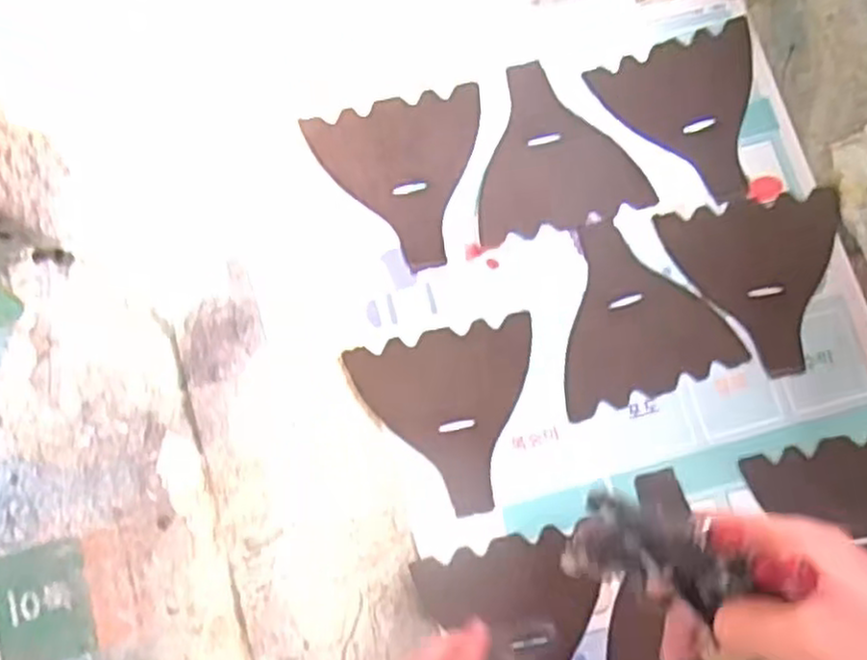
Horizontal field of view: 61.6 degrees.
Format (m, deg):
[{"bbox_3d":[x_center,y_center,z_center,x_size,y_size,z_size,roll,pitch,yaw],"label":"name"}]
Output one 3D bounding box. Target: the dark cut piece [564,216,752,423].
[{"bbox_3d":[0.150,-0.017,0.557,0.133,0.004,0.135,-18,82,-2],"label":"dark cut piece"}]

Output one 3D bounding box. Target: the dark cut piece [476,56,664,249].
[{"bbox_3d":[0.090,-0.145,0.571,0.132,0.004,0.132,-14,81,-2],"label":"dark cut piece"}]

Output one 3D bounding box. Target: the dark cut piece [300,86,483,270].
[{"bbox_3d":[-0.016,-0.116,0.567,0.131,0.004,0.133,-17,84,-4],"label":"dark cut piece"}]

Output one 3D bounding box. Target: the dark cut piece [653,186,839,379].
[{"bbox_3d":[0.255,-0.035,0.556,0.132,0.004,0.135,-12,81,-1],"label":"dark cut piece"}]

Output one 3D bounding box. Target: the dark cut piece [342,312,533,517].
[{"bbox_3d":[0.016,0.066,0.542,0.134,0.004,0.133,-12,81,-1],"label":"dark cut piece"}]

